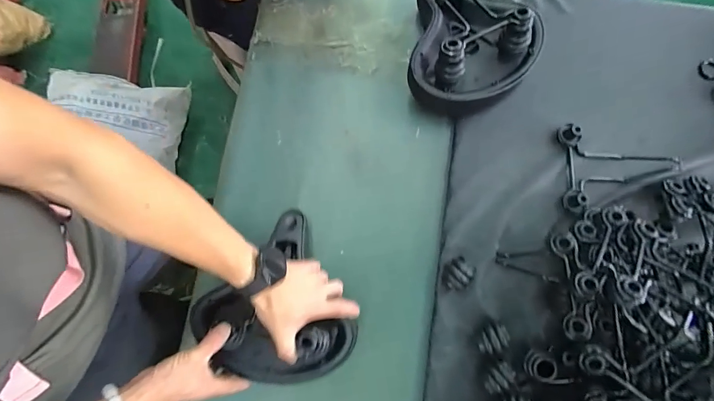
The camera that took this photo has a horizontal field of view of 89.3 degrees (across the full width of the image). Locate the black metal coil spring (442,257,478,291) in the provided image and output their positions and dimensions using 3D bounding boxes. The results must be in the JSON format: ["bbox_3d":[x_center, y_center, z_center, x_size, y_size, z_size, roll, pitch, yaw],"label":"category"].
[{"bbox_3d":[0.163,0.122,0.589,0.049,0.043,0.041,-44,81,-8],"label":"black metal coil spring"}]

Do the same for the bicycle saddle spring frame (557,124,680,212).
[{"bbox_3d":[0.448,-0.059,0.624,0.176,0.038,0.157,1,78,1],"label":"bicycle saddle spring frame"}]

